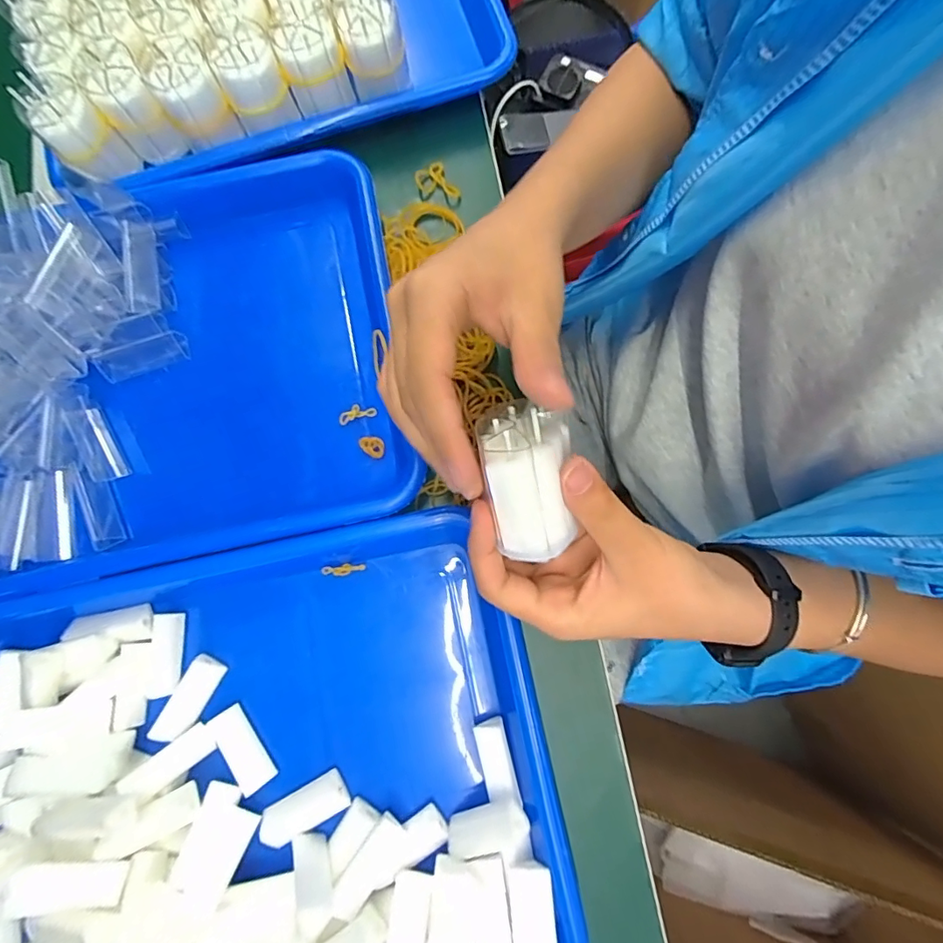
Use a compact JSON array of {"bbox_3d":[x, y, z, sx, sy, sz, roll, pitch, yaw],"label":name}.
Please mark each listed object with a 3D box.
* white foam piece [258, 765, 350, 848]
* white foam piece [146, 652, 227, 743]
[{"bbox_3d":[-0.092,0.185,0.279,0.046,0.011,0.020,-29,79,-3],"label":"white foam piece"},{"bbox_3d":[-0.161,0.130,0.291,0.018,0.013,0.046,25,81,7],"label":"white foam piece"}]

